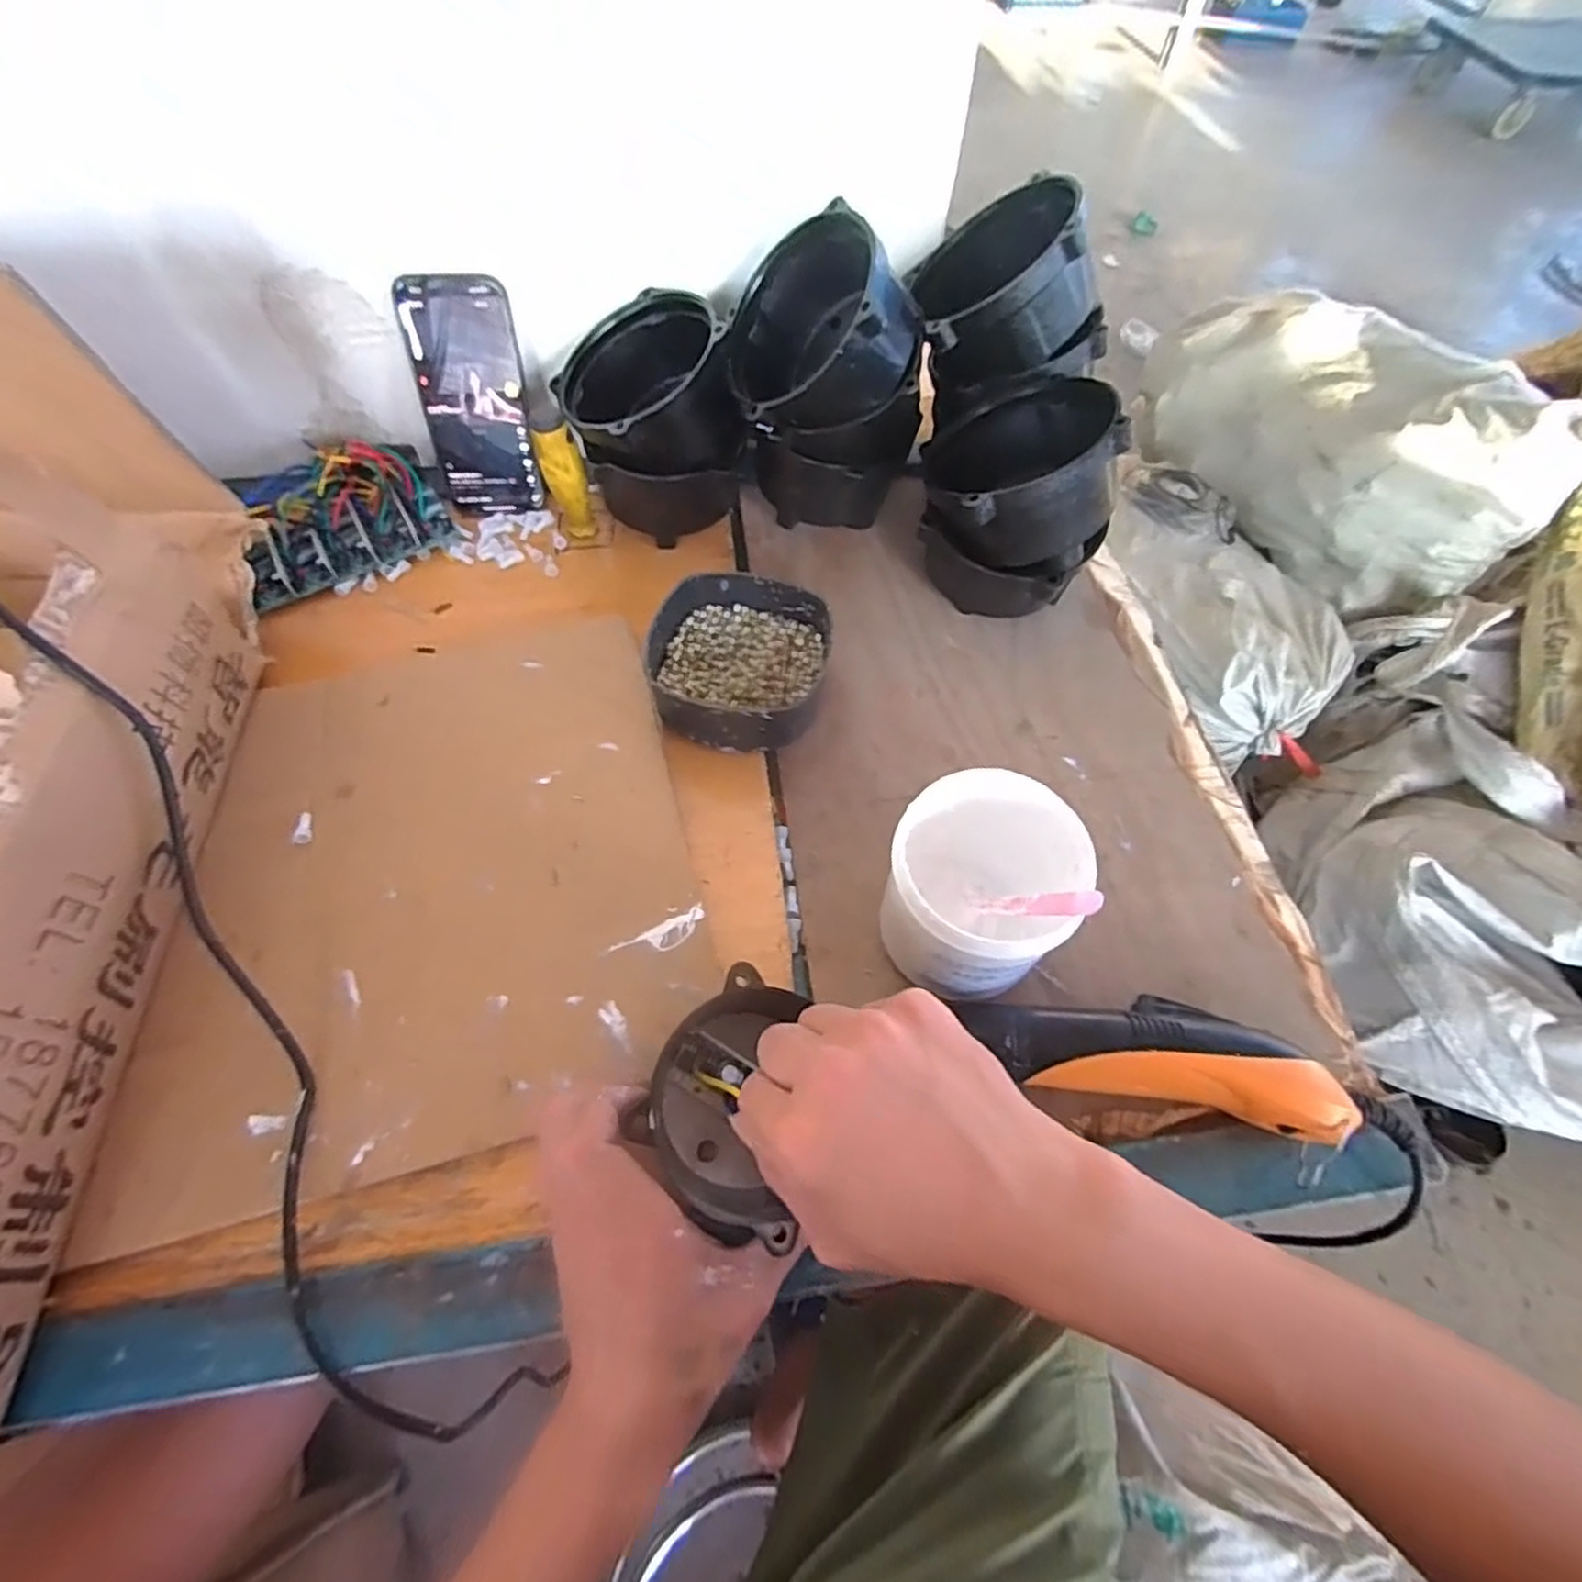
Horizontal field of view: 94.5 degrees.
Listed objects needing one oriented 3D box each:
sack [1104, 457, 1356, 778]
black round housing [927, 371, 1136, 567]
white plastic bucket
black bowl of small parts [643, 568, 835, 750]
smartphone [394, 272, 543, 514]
[{"bbox_3d":[0.698,-0.335,1.251,0.319,0.158,0.602,-11,60,-8],"label":"sack"},{"bbox_3d":[0.160,-0.220,0.506,0.125,0.078,0.131,-11,57,18],"label":"black round housing"},{"bbox_3d":[0.097,0.055,0.390,0.094,0.104,0.090,1,59,-1],"label":"white plastic bucket"},{"bbox_3d":[-0.035,-0.089,0.501,0.117,0.041,0.121,6,59,1],"label":"black bowl of small parts"},{"bbox_3d":[-0.243,-0.300,0.563,0.077,0.159,0.014,-4,35,-4],"label":"smartphone"}]

